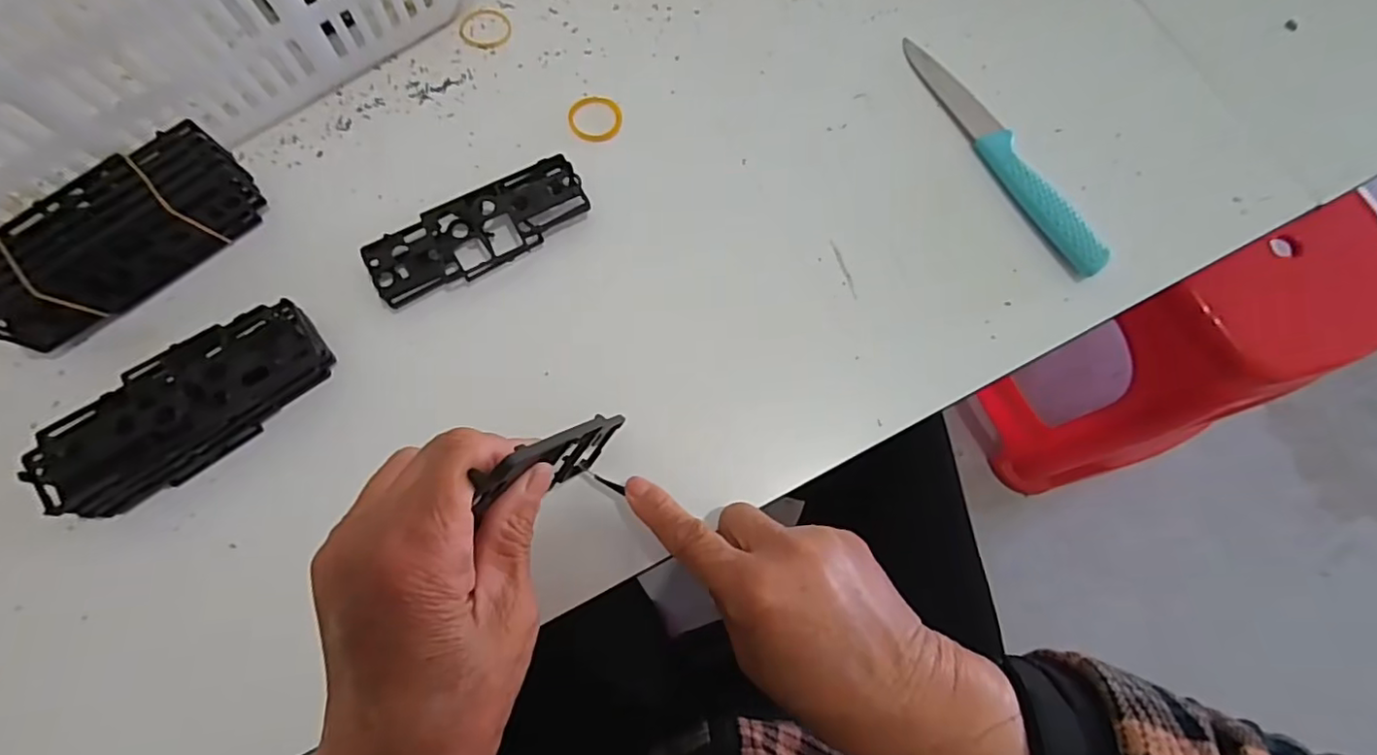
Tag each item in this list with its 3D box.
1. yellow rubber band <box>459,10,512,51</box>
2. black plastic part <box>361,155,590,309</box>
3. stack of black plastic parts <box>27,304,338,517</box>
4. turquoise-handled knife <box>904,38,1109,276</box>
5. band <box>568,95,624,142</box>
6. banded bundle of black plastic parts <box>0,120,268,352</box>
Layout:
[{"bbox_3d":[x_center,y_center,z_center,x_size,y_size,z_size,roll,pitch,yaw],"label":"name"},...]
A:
[{"bbox_3d":[-0.127,-0.220,0.381,0.030,0.004,0.030,0,74,-1],"label":"yellow rubber band"},{"bbox_3d":[-0.115,-0.081,0.336,0.121,0.016,0.043,-28,77,-9],"label":"black plastic part"},{"bbox_3d":[-0.239,0.016,0.295,0.132,0.035,0.051,-38,78,-11],"label":"stack of black plastic parts"},{"bbox_3d":[0.187,-0.138,0.361,0.024,0.014,0.181,-25,76,-8],"label":"turquoise-handled knife"},{"bbox_3d":[-0.056,-0.157,0.366,0.032,0.004,0.033,0,74,-1],"label":"band"},{"bbox_3d":[-0.291,-0.072,0.313,0.129,0.044,0.044,-40,79,-11],"label":"banded bundle of black plastic parts"}]

